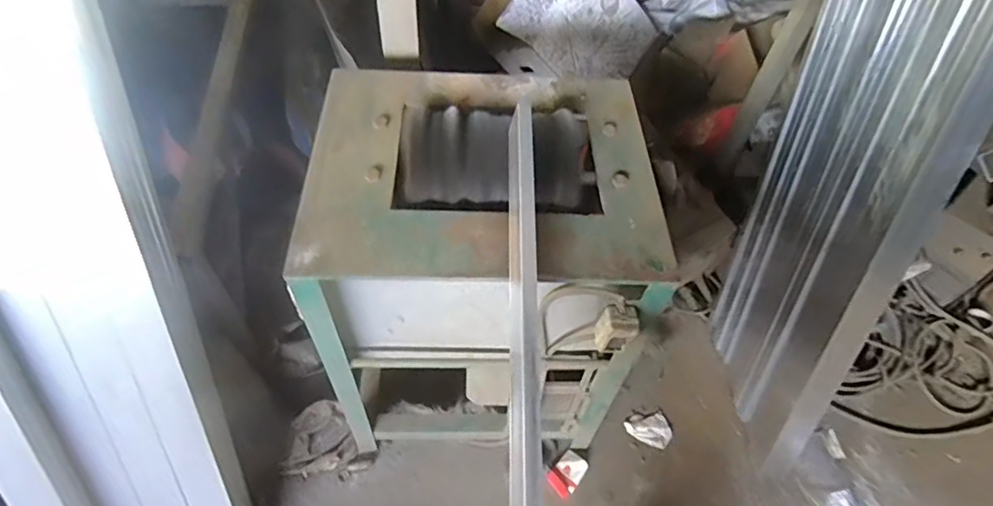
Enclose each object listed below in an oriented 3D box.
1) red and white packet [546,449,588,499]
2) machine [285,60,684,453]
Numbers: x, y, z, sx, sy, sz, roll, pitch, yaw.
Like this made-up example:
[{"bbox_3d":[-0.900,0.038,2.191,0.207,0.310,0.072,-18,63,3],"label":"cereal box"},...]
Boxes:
[{"bbox_3d":[0.178,0.542,1.381,0.069,0.015,0.107,37,59,22],"label":"red and white packet"},{"bbox_3d":[-0.038,0.049,1.216,0.581,0.772,0.522,1,53,-3],"label":"machine"}]

